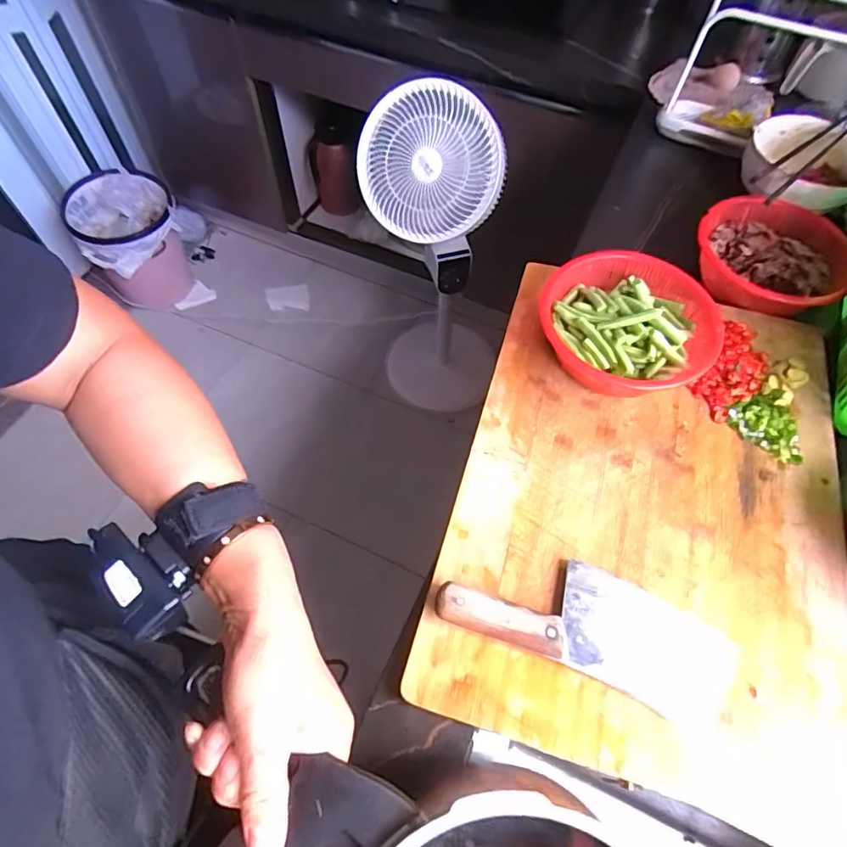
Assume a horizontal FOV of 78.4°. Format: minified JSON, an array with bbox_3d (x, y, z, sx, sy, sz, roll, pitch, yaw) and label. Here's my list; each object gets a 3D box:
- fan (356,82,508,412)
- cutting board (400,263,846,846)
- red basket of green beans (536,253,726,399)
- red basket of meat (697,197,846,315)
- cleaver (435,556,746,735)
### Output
[{"bbox_3d":[0.046,-0.355,1.162,0.269,0.811,0.345,16,61,8],"label":"fan"},{"bbox_3d":[0.215,0.062,0.484,0.343,0.019,0.480,16,62,7],"label":"cutting board"},{"bbox_3d":[0.206,-0.099,0.538,0.171,0.062,0.158,0,60,-1],"label":"red basket of green beans"},{"bbox_3d":[0.403,-0.192,0.605,0.156,0.051,0.135,18,61,9],"label":"red basket of meat"},{"bbox_3d":[0.131,0.157,0.412,0.225,0.027,0.085,20,63,9],"label":"cleaver"}]

